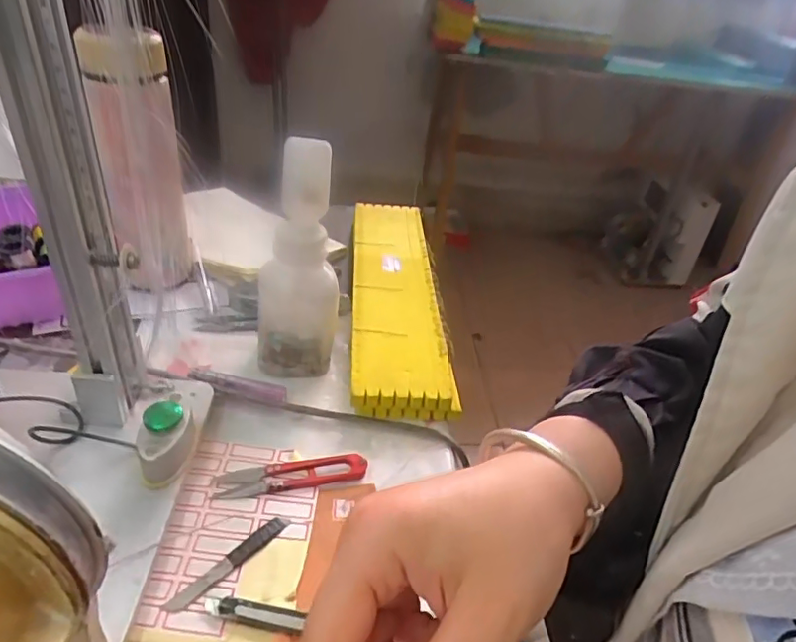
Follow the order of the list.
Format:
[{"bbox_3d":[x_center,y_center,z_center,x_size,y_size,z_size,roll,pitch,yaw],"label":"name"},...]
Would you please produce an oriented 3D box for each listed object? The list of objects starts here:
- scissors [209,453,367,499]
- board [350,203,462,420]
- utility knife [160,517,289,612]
[{"bbox_3d":[-0.072,0.103,0.375,0.099,0.010,0.021,-5,38,-17],"label":"scissors"},{"bbox_3d":[-0.006,-0.031,0.553,0.085,0.022,0.324,2,39,-9],"label":"board"},{"bbox_3d":[-0.097,0.138,0.322,0.013,0.004,0.079,31,42,29],"label":"utility knife"}]

